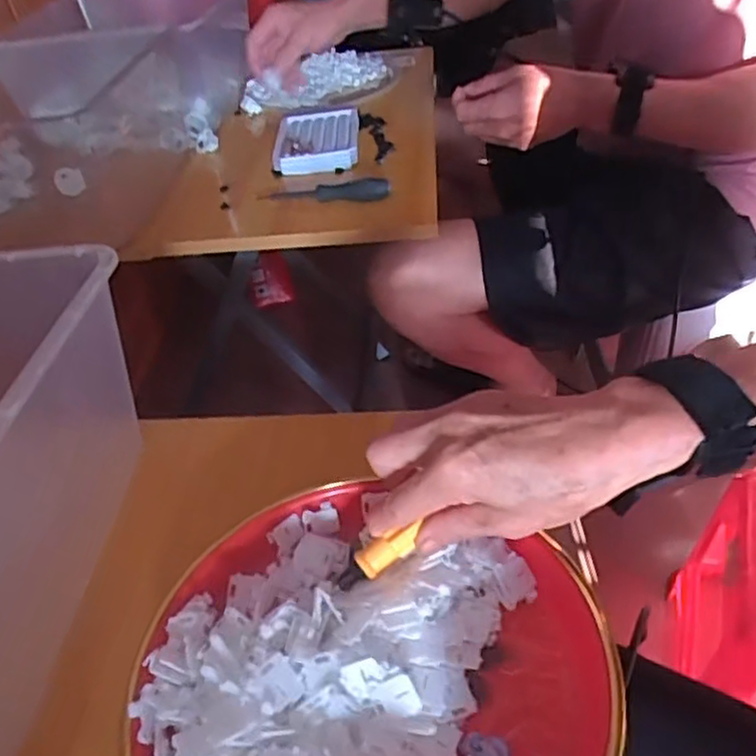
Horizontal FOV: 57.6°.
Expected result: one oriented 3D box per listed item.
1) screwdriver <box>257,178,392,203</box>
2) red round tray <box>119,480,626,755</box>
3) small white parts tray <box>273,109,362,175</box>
[{"bbox_3d":[-0.057,-0.193,0.709,0.140,0.016,0.022,3,42,11],"label":"screwdriver"},{"bbox_3d":[-0.005,0.142,0.317,0.212,0.033,0.197,-4,41,3],"label":"red round tray"},{"bbox_3d":[-0.070,-0.285,0.808,0.094,0.022,0.143,-4,41,3],"label":"small white parts tray"}]

